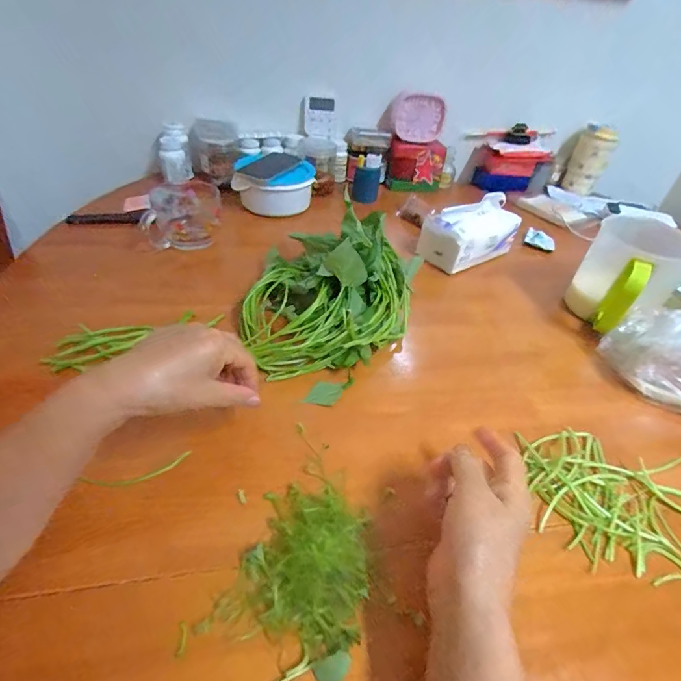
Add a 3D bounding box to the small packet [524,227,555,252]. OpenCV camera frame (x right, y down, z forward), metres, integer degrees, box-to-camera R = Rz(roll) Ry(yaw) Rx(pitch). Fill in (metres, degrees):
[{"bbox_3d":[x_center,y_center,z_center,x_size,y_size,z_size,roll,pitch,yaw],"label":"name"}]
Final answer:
[{"bbox_3d":[0.412,-0.207,0.806,0.061,0.017,0.051,25,45,20],"label":"small packet"}]

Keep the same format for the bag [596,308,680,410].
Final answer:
[{"bbox_3d":[0.416,0.011,0.483,0.090,0.100,0.137,-4,43,-11],"label":"bag"}]

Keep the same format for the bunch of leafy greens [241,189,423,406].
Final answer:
[{"bbox_3d":[-0.015,-0.074,0.505,0.191,0.117,0.251,31,47,25],"label":"bunch of leafy greens"}]

